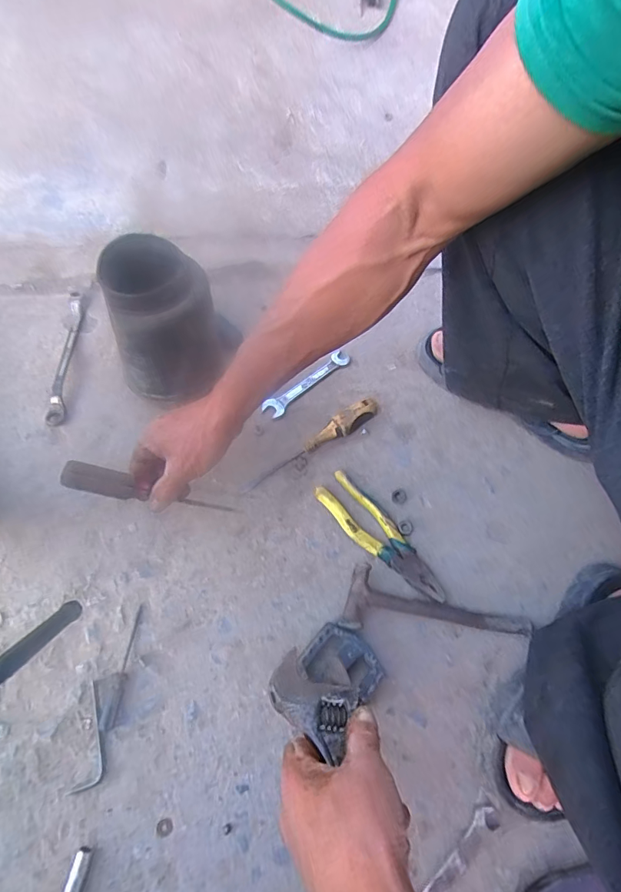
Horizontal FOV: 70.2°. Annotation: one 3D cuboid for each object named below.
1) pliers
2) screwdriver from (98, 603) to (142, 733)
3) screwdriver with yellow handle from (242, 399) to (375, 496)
[{"bbox_3d":[0.086,0.114,0.549,0.051,0.018,0.192,-38,73,-17],"label":"pliers"},{"bbox_3d":[-0.206,0.241,0.487,0.017,0.015,0.121,10,66,1],"label":"screwdriver"},{"bbox_3d":[0.005,-0.005,0.591,0.221,0.033,0.026,-32,72,-15],"label":"screwdriver with yellow handle"}]

